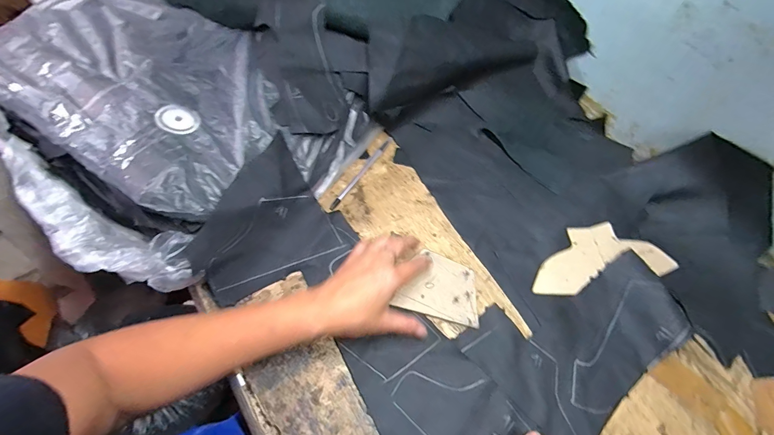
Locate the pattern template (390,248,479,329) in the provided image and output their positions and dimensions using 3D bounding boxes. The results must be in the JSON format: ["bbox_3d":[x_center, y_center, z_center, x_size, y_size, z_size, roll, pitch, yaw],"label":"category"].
[{"bbox_3d":[0.063,0.081,0.408,0.094,0.007,0.079,15,58,-2],"label":"pattern template"}]

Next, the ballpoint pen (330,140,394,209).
[{"bbox_3d":[-0.034,-0.064,0.473,0.008,0.010,0.145,30,64,12],"label":"ballpoint pen"}]

